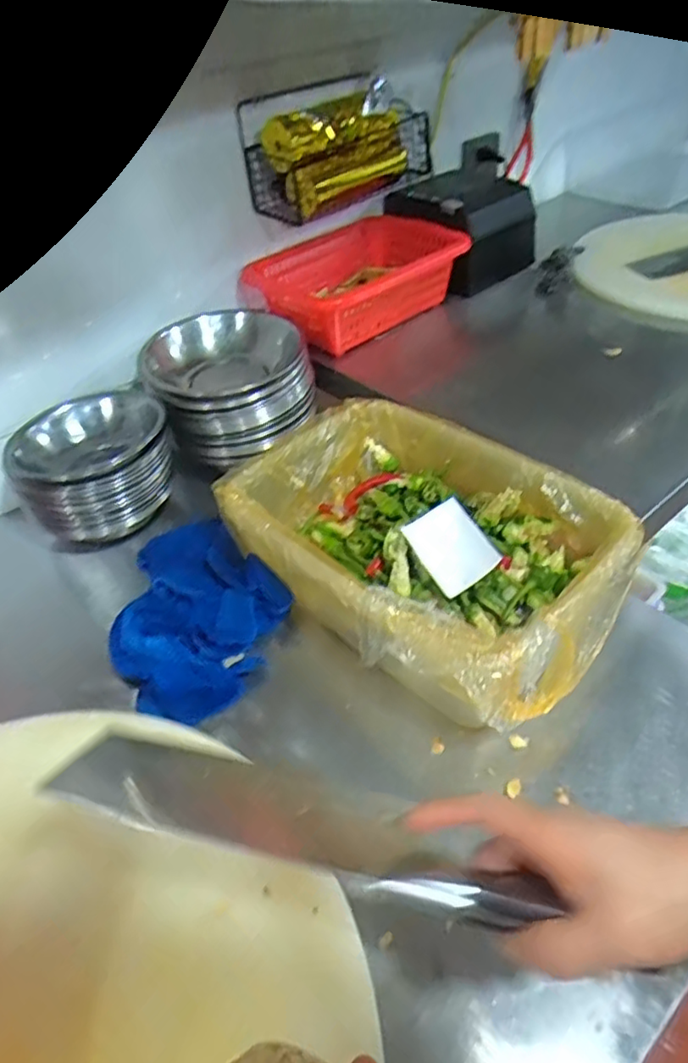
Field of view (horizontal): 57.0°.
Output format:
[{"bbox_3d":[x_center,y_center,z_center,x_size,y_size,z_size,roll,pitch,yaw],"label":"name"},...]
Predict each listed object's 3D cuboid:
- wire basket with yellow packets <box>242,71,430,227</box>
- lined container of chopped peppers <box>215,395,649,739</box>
[{"bbox_3d":[-0.013,-0.463,0.785,0.184,0.106,0.104,-32,48,-26],"label":"wire basket with yellow packets"},{"bbox_3d":[0.073,0.018,0.600,0.231,0.115,0.349,-34,48,-27],"label":"lined container of chopped peppers"}]

